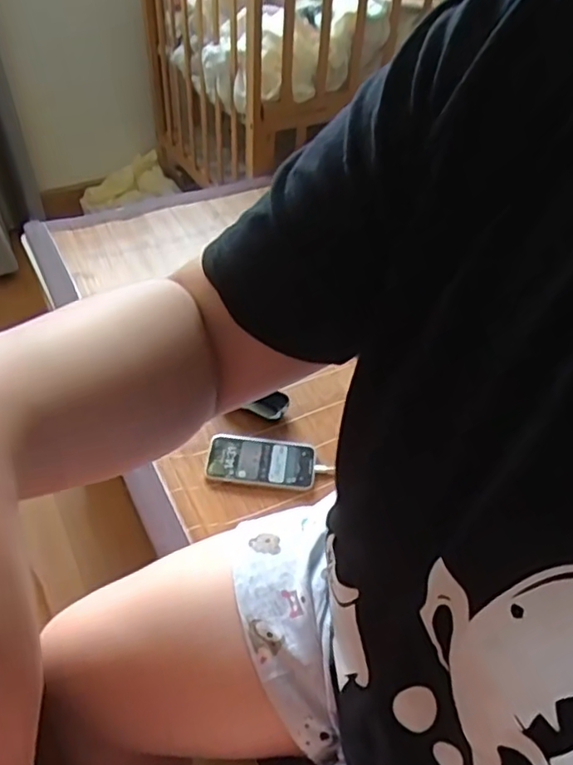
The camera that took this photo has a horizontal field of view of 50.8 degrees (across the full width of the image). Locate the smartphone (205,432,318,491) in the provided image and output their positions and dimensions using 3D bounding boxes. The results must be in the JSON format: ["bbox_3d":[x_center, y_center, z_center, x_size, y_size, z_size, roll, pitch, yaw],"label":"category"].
[{"bbox_3d":[-0.035,0.111,0.844,0.148,0.011,0.074,7,53,-4],"label":"smartphone"}]

